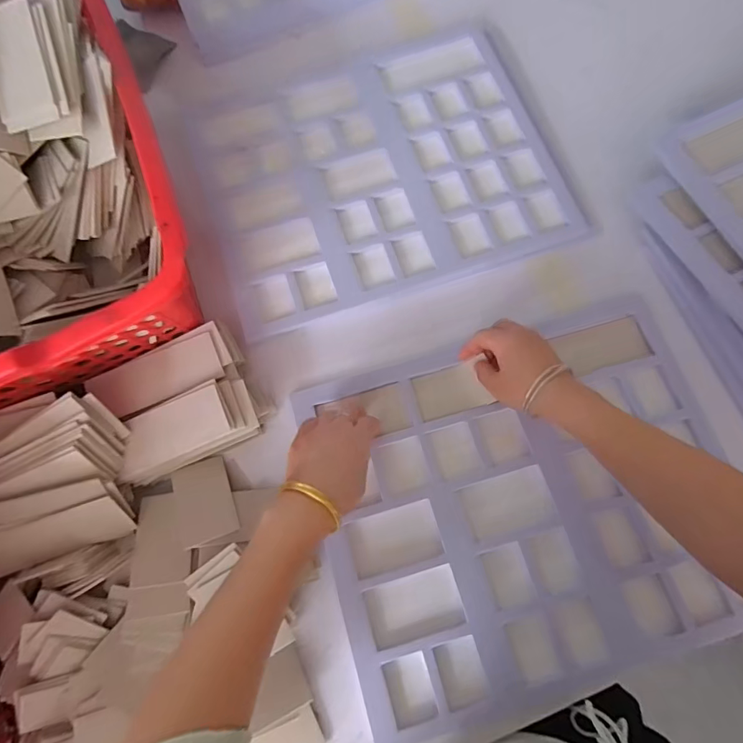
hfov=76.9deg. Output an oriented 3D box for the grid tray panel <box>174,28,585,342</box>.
[{"bbox_3d":[0.004,-0.260,0.593,0.423,0.012,0.349,-18,76,-4],"label":"grid tray panel"}]

